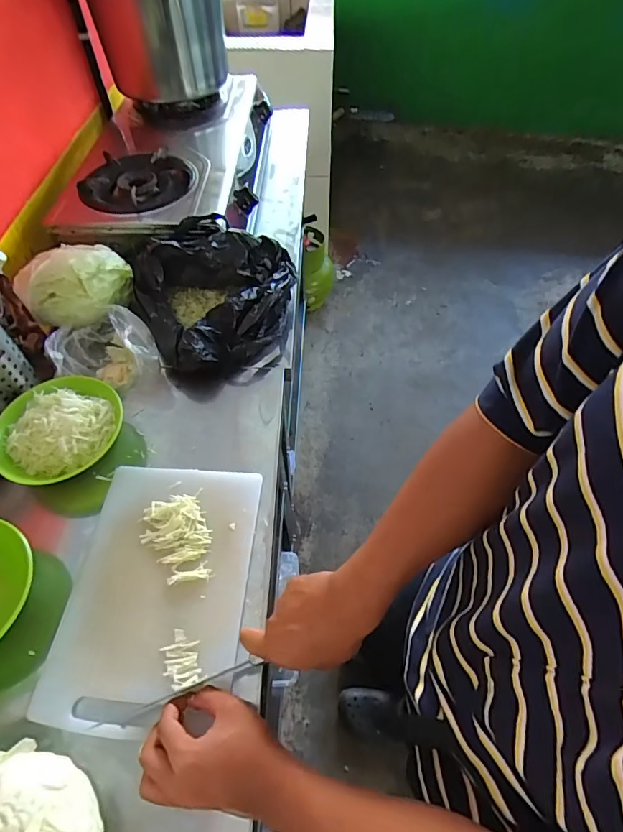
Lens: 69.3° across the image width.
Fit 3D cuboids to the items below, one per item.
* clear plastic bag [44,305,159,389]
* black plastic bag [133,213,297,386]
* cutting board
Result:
[{"bbox_3d":[-0.313,-0.106,0.696,0.146,0.084,0.101,-2,54,-1],"label":"clear plastic bag"},{"bbox_3d":[-0.167,-0.197,0.758,0.243,0.135,0.273,6,55,5],"label":"black plastic bag"},{"bbox_3d":[-0.181,0.198,0.543,0.202,0.016,0.299,3,54,3],"label":"cutting board"}]

